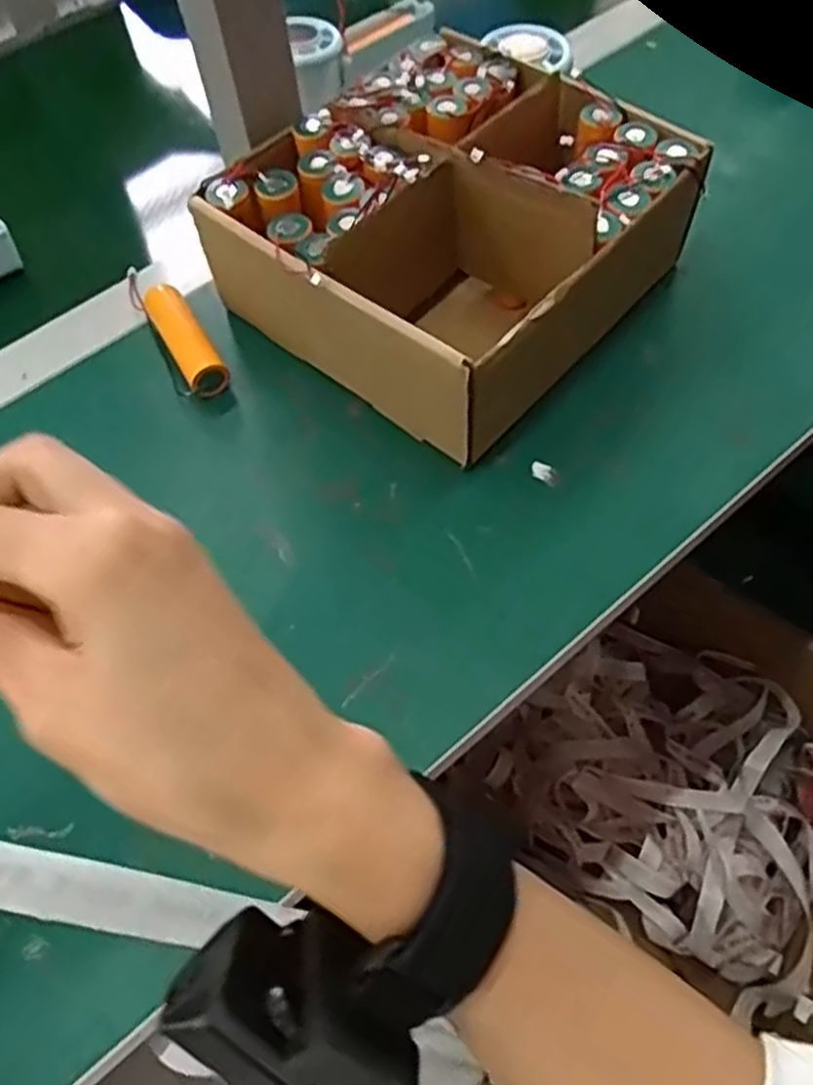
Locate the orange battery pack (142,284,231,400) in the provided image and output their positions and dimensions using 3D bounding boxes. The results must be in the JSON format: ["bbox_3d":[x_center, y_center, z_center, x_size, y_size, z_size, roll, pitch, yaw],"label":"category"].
[{"bbox_3d":[-0.123,-0.114,0.429,0.023,0.016,0.084,-28,63,-13],"label":"orange battery pack"}]

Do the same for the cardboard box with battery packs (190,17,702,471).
[{"bbox_3d":[0.022,-0.164,0.412,0.179,0.087,0.197,37,68,21],"label":"cardboard box with battery packs"}]

